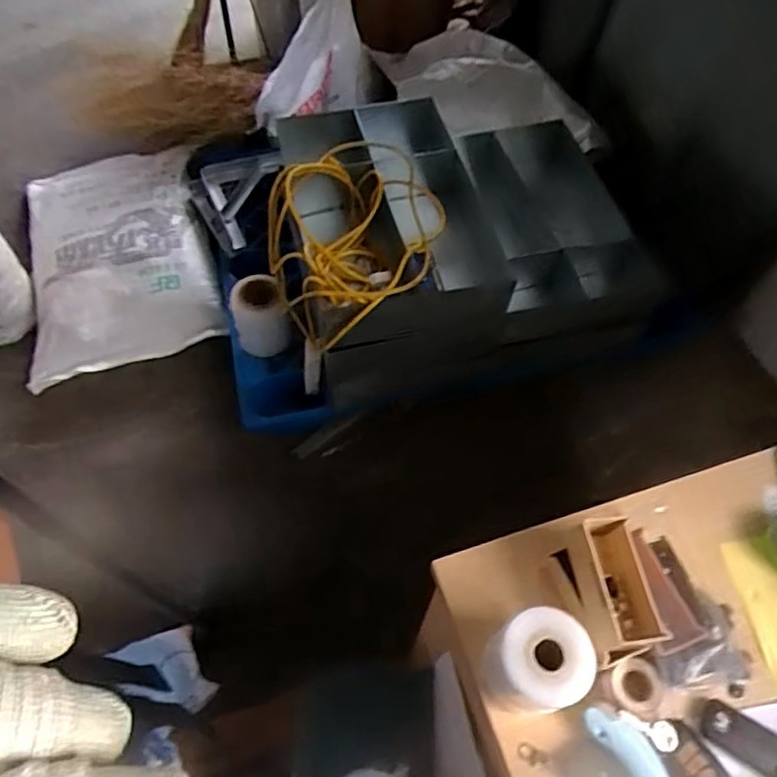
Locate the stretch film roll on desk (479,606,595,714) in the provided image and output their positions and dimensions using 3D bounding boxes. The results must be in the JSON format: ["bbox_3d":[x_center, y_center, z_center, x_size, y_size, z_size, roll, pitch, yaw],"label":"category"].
[{"bbox_3d":[0.123,0.236,0.511,0.070,0.099,0.069,1,58,-2],"label":"stretch film roll on desk"}]

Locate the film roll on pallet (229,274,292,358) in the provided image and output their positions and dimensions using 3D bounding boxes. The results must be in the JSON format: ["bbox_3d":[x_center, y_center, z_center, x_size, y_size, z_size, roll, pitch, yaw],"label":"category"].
[{"bbox_3d":[-0.301,-0.172,1.397,0.118,0.153,0.115,1,58,-2],"label":"film roll on pallet"}]

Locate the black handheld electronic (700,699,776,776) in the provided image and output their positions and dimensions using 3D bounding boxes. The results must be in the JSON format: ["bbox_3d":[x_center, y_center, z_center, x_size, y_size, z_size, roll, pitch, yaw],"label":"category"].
[{"bbox_3d":[0.320,0.313,0.531,0.077,0.016,0.037,32,62,16],"label":"black handheld electronic"}]

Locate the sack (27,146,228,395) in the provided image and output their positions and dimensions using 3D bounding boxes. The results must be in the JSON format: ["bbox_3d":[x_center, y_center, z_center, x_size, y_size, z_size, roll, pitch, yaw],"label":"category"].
[{"bbox_3d":[-0.748,-0.403,1.623,0.483,0.141,0.723,-14,60,-12],"label":"sack"}]

